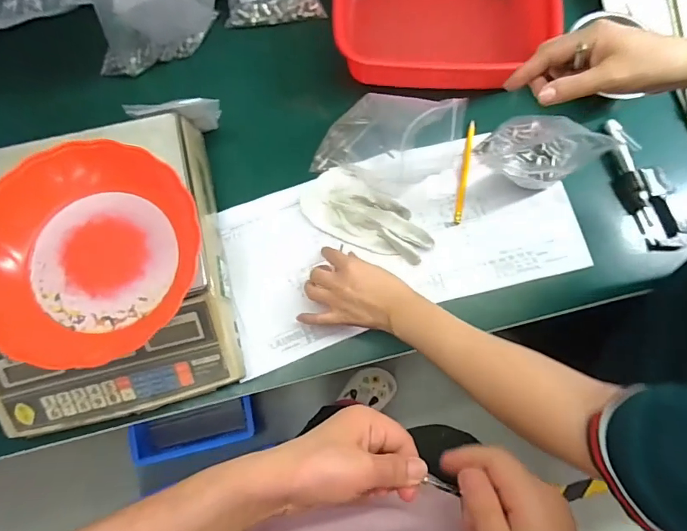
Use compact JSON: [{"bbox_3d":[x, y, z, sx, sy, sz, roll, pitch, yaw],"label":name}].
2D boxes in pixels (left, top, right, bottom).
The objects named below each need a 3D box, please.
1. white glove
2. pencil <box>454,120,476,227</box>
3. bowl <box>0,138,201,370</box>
[{"bbox_3d":[0.031,-0.063,0.574,0.170,0.028,0.081,31,78,6],"label":"white glove"},{"bbox_3d":[0.164,-0.126,0.600,0.010,0.006,0.145,11,77,1],"label":"pencil"},{"bbox_3d":[-0.249,-0.015,0.438,0.190,0.058,0.206,0,77,-1],"label":"bowl"}]

